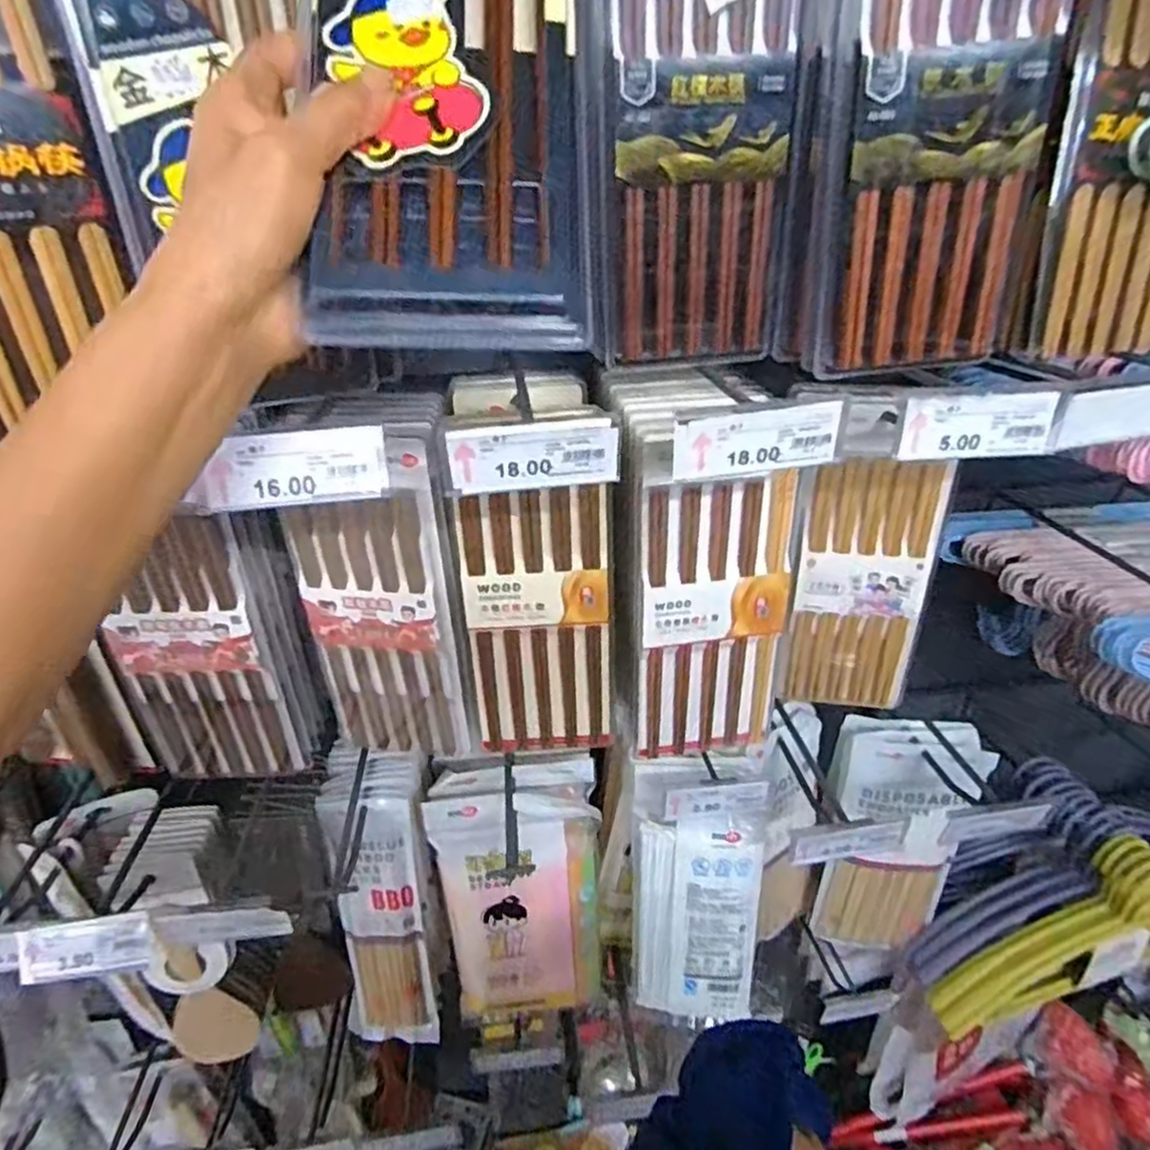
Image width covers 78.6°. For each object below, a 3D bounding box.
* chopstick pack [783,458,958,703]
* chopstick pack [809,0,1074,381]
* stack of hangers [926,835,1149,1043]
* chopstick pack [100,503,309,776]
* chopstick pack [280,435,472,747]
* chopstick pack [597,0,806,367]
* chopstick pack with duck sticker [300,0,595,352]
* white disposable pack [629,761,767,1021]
[{"bbox_3d":[0.243,0.015,0.597,0.105,0.236,0.019,5,29,13],"label":"chopstick pack"},{"bbox_3d":[0.213,-0.267,0.403,0.117,0.292,0.027,-3,30,1],"label":"chopstick pack"},{"bbox_3d":[0.559,0.383,0.758,0.360,0.211,0.062,-9,29,-12],"label":"stack of hangers"},{"bbox_3d":[-0.300,0.068,0.552,0.117,0.243,0.030,-3,28,-1],"label":"chopstick pack"},{"bbox_3d":[-0.153,0.033,0.555,0.114,0.275,0.022,1,28,6],"label":"chopstick pack"},{"bbox_3d":[0.076,-0.277,0.426,0.124,0.289,0.017,-8,30,-7],"label":"chopstick pack"},{"bbox_3d":[-0.053,-0.224,0.294,0.108,0.260,0.023,-3,-6,-1],"label":"chopstick pack with duck sticker"},{"bbox_3d":[0.122,0.317,0.705,0.124,0.310,0.042,1,20,13],"label":"white disposable pack"}]

